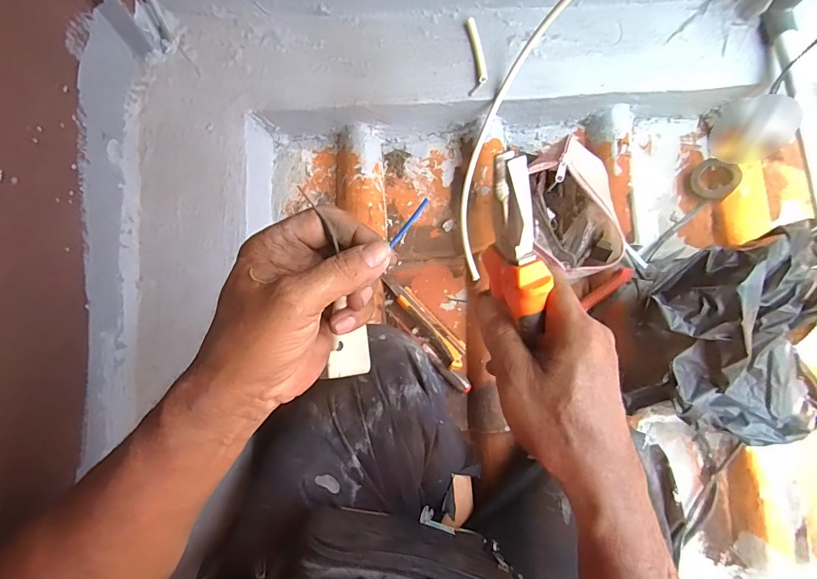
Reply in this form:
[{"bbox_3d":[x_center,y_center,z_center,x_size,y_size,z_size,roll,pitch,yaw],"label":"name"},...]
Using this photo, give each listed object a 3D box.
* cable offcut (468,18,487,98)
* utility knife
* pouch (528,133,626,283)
[{"bbox_3d":[0.088,-0.309,0.555,0.022,0.006,0.096,-7,93,-2],"label":"cable offcut"},{"bbox_3d":[0.018,0.049,0.596,0.022,0.029,0.161,-39,77,-11],"label":"utility knife"},{"bbox_3d":[0.203,-0.103,0.556,0.125,0.071,0.185,-23,74,-6],"label":"pouch"}]

